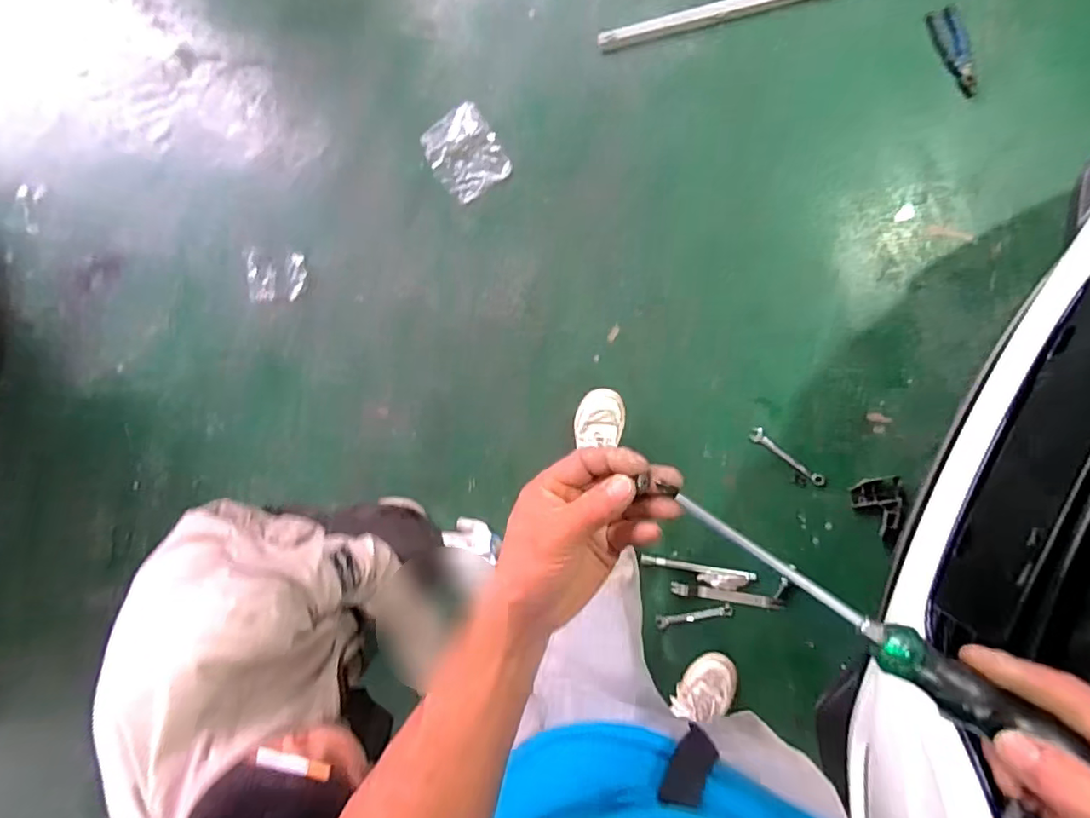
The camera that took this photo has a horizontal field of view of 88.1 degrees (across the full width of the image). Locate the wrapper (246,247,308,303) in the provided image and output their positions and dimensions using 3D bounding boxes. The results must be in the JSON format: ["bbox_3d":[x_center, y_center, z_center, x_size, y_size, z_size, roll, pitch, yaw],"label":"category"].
[{"bbox_3d":[-0.694,-0.346,1.454,0.152,0.022,0.136,-1,91,8],"label":"wrapper"}]

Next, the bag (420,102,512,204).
[{"bbox_3d":[-0.194,-0.617,1.369,0.165,0.027,0.197,-34,86,7],"label":"bag"}]

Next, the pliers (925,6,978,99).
[{"bbox_3d":[0.861,-0.746,1.176,0.059,0.019,0.191,-20,88,8],"label":"pliers"}]

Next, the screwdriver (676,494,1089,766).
[{"bbox_3d":[0.175,0.120,0.311,0.228,0.020,0.024,34,95,15],"label":"screwdriver"}]

